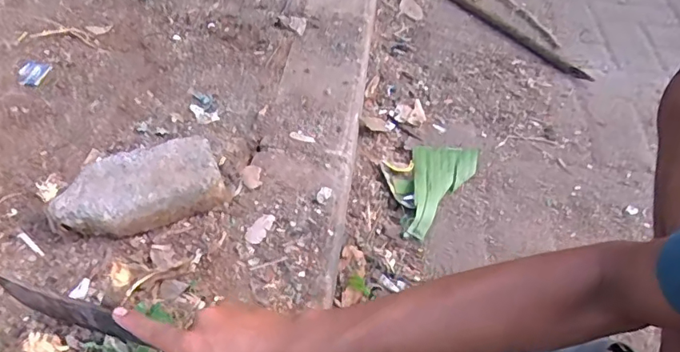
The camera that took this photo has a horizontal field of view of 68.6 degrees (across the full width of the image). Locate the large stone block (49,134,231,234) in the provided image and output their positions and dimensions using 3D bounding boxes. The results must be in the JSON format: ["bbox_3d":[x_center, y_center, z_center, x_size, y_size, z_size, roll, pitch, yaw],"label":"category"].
[{"bbox_3d":[-0.258,0.024,0.661,0.198,0.077,0.099,-14,50,-16],"label":"large stone block"}]

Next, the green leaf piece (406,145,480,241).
[{"bbox_3d":[0.178,0.014,0.870,0.113,0.021,0.234,13,46,9],"label":"green leaf piece"}]

